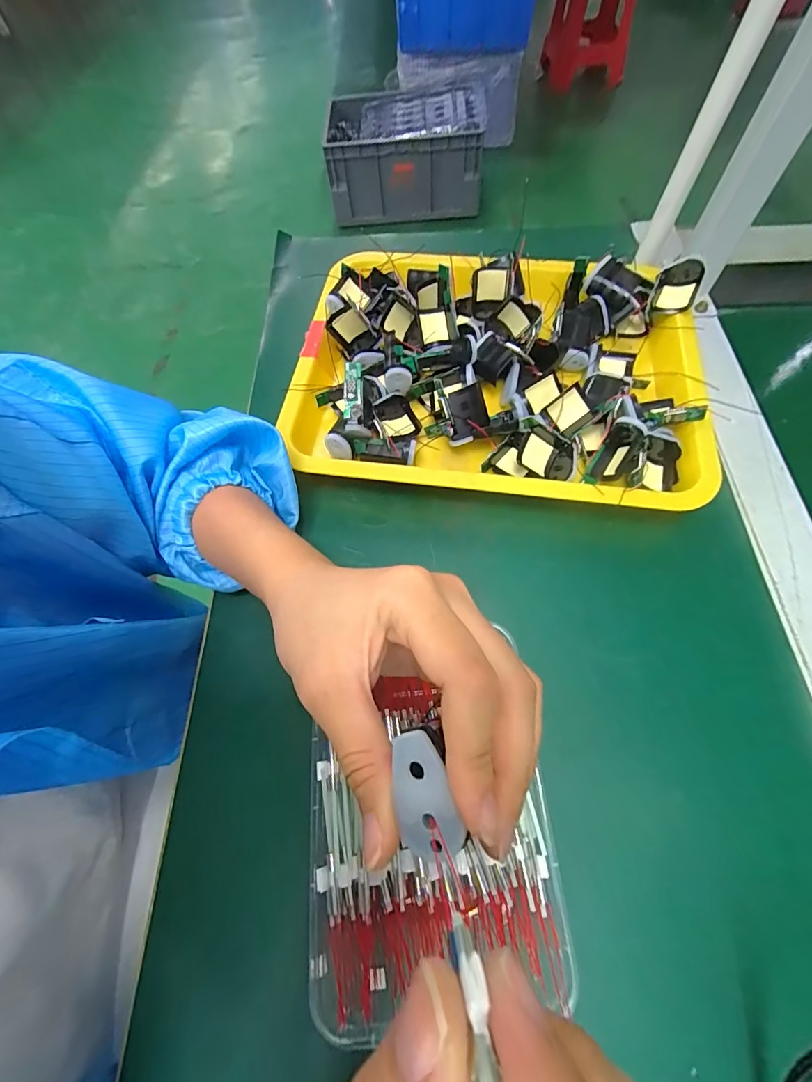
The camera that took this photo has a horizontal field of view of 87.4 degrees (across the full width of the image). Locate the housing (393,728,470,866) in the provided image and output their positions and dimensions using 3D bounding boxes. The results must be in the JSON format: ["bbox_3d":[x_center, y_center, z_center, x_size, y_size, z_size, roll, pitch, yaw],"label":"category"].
[{"bbox_3d":[0.005,0.078,0.131,0.020,0.009,0.035,-28,71,16],"label":"housing"}]

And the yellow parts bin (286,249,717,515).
[{"bbox_3d":[0.075,-0.152,0.358,0.322,0.049,0.255,6,64,7],"label":"yellow parts bin"}]

